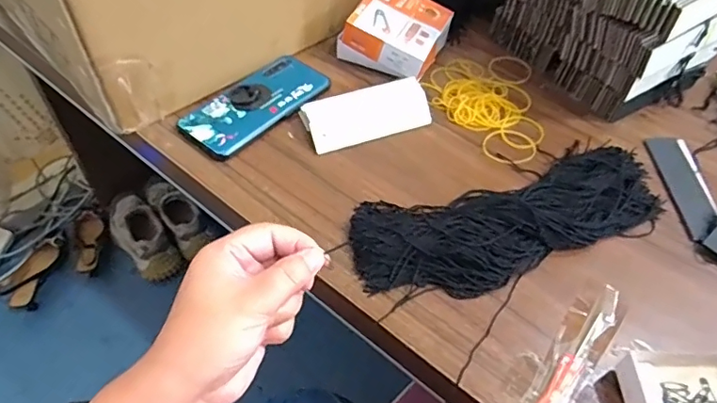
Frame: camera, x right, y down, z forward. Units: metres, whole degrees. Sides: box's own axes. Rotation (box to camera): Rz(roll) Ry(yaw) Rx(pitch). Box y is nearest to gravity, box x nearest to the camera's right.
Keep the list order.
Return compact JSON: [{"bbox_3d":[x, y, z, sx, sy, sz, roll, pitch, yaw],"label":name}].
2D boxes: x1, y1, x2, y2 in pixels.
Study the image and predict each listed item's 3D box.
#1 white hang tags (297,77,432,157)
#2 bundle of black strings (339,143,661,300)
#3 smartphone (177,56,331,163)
[{"bbox_3d":[0.010,-0.090,0.545,0.130,0.024,0.056,-18,53,-15],"label":"white hang tags"},{"bbox_3d":[0.134,0.015,0.462,0.282,0.026,0.103,-14,52,-12],"label":"bundle of black strings"},{"bbox_3d":[-0.106,-0.105,0.557,0.071,0.020,0.160,35,58,25],"label":"smartphone"}]

